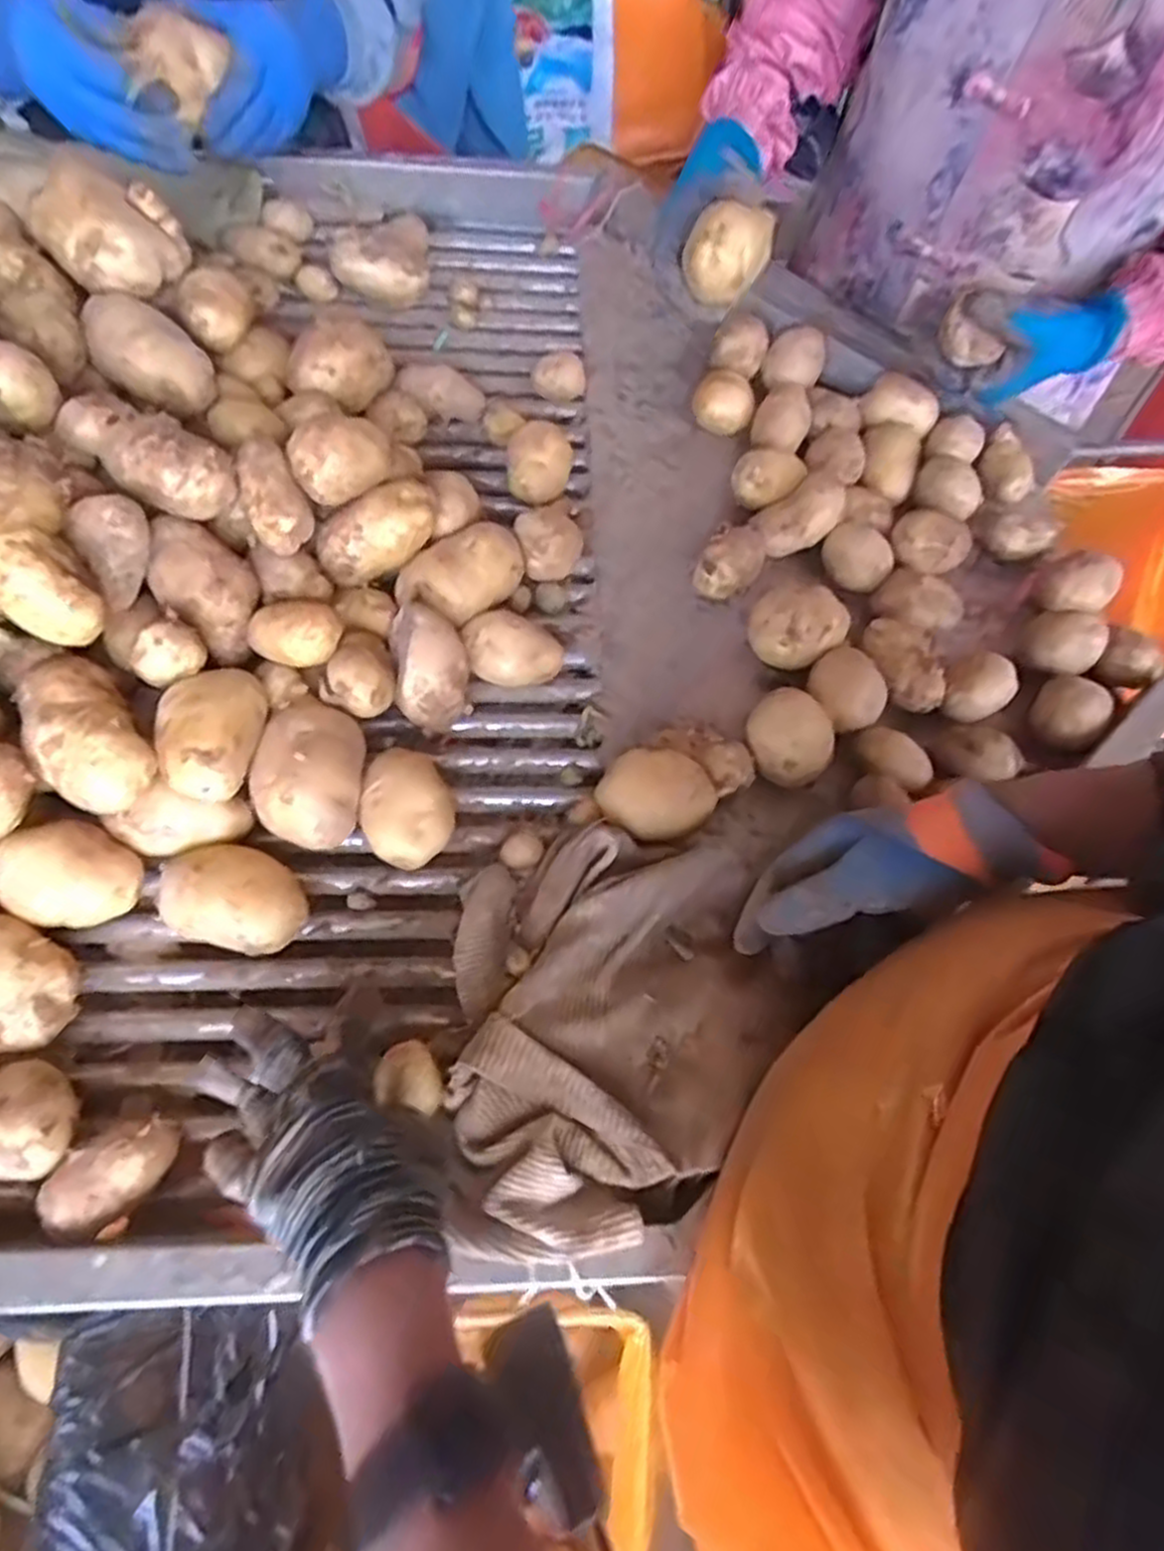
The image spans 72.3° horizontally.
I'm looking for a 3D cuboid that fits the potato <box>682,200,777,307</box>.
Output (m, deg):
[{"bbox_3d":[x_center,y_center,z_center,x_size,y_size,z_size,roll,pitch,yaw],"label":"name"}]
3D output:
[{"bbox_3d":[0.119,-0.429,0.647,0.066,0.064,0.070,13,65,6],"label":"potato"}]

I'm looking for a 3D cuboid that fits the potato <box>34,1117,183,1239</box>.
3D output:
[{"bbox_3d":[-0.253,0.219,0.433,0.061,0.040,0.039,-33,69,-15],"label":"potato"}]

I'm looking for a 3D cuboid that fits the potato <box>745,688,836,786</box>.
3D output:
[{"bbox_3d":[0.151,-0.024,0.588,0.062,0.048,0.058,0,64,0],"label":"potato"}]

